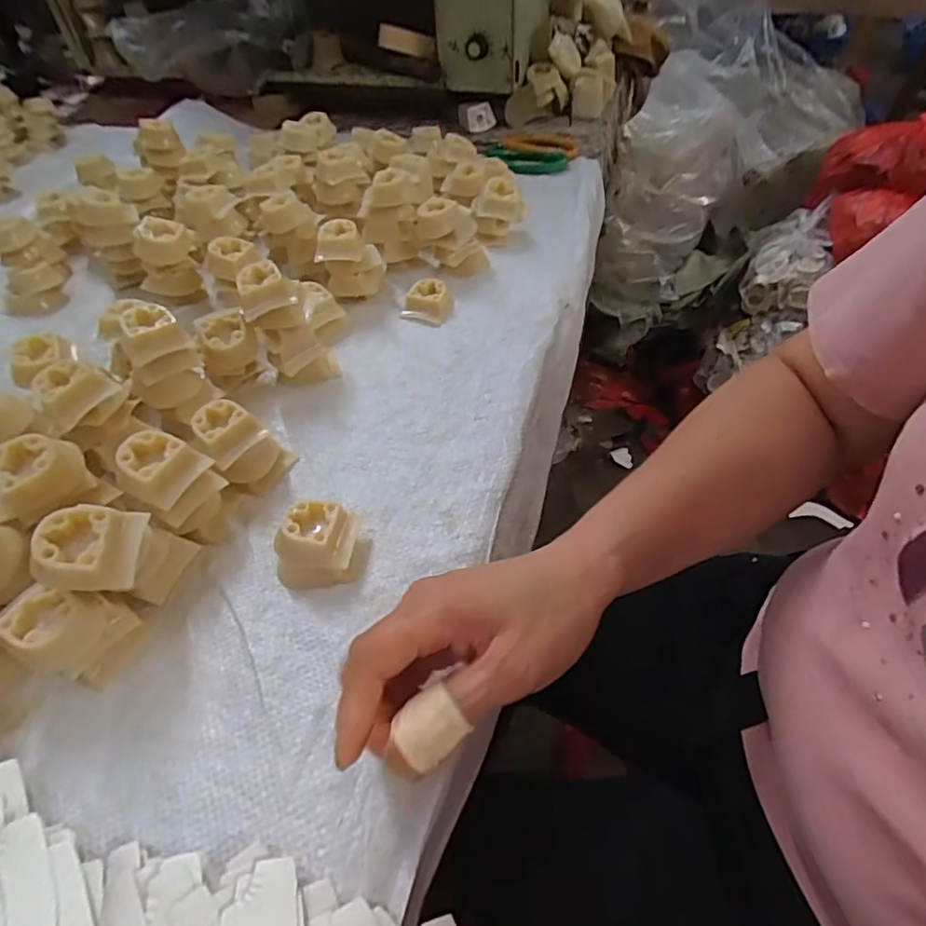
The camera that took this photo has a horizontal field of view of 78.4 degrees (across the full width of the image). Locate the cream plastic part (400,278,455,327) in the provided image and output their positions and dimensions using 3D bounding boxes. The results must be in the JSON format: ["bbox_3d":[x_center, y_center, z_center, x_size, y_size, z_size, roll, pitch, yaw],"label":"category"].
[{"bbox_3d":[-0.028,-0.137,0.482,0.039,0.020,0.037,20,53,19],"label":"cream plastic part"}]

